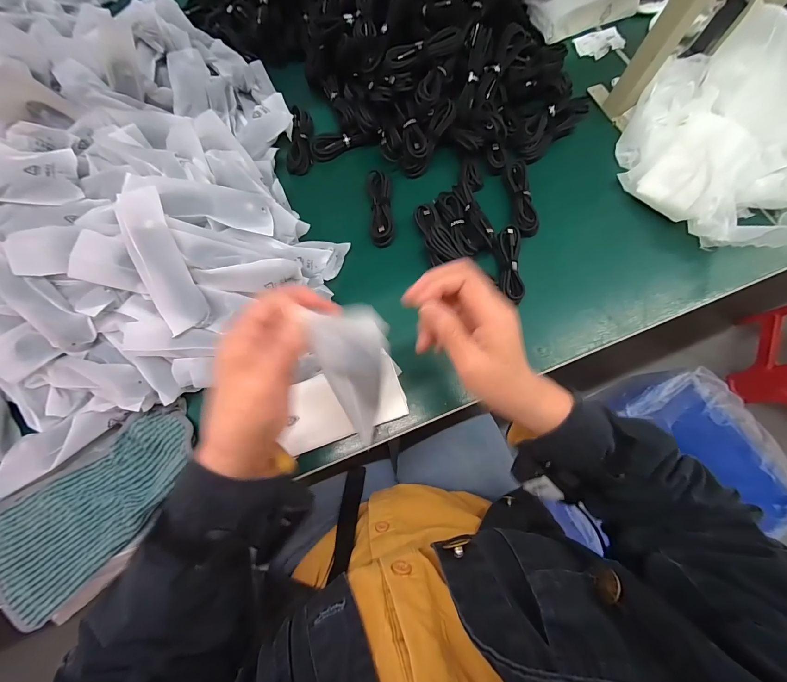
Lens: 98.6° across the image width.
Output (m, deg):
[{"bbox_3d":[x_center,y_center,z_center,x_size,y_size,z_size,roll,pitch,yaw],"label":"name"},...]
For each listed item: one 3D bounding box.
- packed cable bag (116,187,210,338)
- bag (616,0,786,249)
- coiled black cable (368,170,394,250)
[{"bbox_3d":[-0.241,-0.081,0.350,0.046,0.019,0.145,-20,100,-7],"label":"packed cable bag"},{"bbox_3d":[0.457,-0.271,0.450,0.247,0.107,0.283,-34,76,-12],"label":"bag"},{"bbox_3d":[-0.017,-0.186,0.474,0.030,0.022,0.111,-5,72,-3],"label":"coiled black cable"}]

